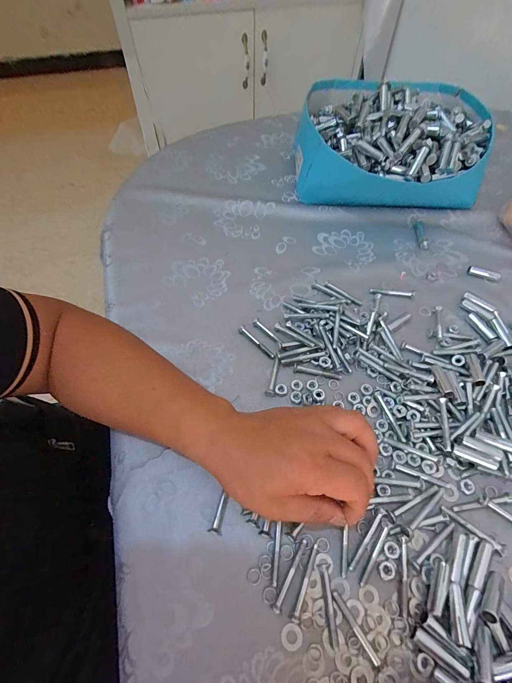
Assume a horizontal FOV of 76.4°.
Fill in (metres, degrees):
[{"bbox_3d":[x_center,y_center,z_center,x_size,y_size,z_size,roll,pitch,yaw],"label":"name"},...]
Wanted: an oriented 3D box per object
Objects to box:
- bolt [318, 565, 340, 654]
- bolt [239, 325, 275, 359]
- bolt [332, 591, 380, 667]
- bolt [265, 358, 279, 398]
[{"bbox_3d":[0.060,0.213,0.263,0.009,0.005,0.055,-5,60,-3],"label":"bolt"},{"bbox_3d":[0.000,0.001,0.390,0.010,0.005,0.058,-37,66,-19],"label":"bolt"},{"bbox_3d":[0.079,0.225,0.256,0.006,0.006,0.050,-29,63,-15],"label":"bolt"},{"bbox_3d":[0.018,0.040,0.366,0.010,0.006,0.048,6,60,4],"label":"bolt"}]

